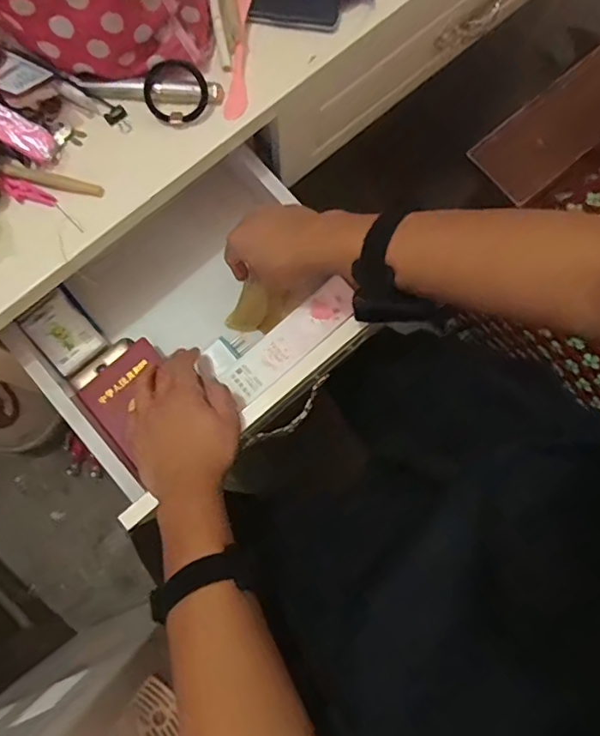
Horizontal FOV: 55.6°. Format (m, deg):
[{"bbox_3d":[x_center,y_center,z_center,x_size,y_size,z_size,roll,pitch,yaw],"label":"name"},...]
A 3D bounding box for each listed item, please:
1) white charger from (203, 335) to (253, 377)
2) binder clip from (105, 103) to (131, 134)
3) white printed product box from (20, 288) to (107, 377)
[{"bbox_3d":[-0.077,-0.019,0.606,0.031,0.020,0.047,43,82,7],"label":"white charger"},{"bbox_3d":[-0.161,-0.220,0.506,0.018,0.004,0.026,-35,82,-7],"label":"binder clip"},{"bbox_3d":[-0.247,-0.038,0.592,0.054,0.022,0.082,-40,82,-8],"label":"white printed product box"}]

